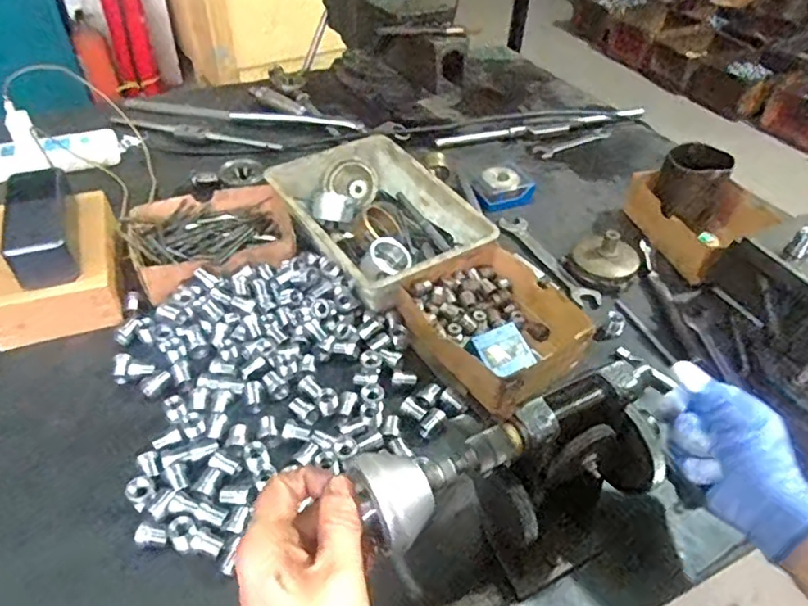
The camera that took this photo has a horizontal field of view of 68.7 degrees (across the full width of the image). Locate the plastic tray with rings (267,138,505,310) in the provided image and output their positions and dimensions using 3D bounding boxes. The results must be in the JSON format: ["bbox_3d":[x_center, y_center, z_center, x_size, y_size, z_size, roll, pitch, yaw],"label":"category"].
[{"bbox_3d":[-0.036,-0.103,0.688,0.168,0.054,0.244,-24,50,-26],"label":"plastic tray with rings"}]

